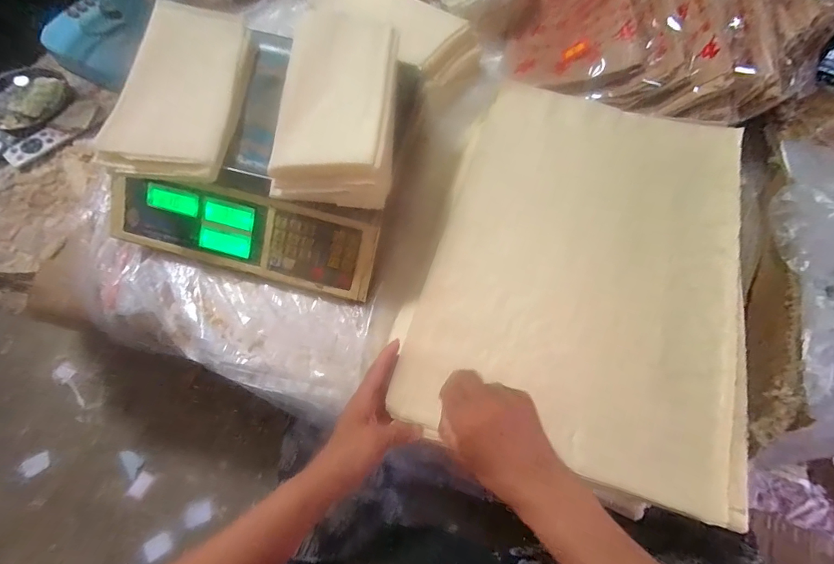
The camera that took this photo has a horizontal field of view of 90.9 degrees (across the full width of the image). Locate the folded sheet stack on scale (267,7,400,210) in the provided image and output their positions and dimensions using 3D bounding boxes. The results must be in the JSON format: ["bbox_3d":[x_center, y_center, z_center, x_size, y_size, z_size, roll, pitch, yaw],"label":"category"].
[{"bbox_3d":[-0.083,-0.206,0.463,0.128,0.052,0.251,5,64,1],"label":"folded sheet stack on scale"}]

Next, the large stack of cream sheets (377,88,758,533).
[{"bbox_3d":[0.197,-0.029,0.480,0.344,0.038,0.473,16,65,6],"label":"large stack of cream sheets"}]

